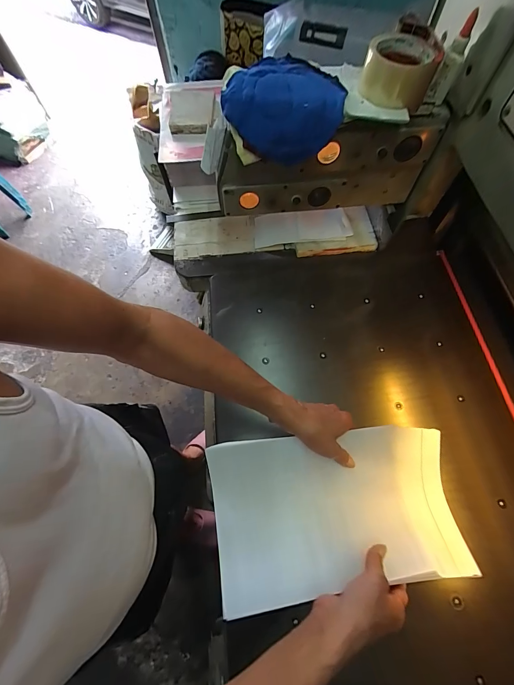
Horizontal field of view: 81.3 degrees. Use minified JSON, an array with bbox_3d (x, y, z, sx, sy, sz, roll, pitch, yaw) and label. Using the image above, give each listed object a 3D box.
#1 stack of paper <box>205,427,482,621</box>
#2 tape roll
[{"bbox_3d":[0.112,0.234,0.430,0.345,0.034,0.202,-8,66,-2],"label":"stack of paper"},{"bbox_3d":[0.204,-0.395,0.439,0.094,0.061,0.091,15,67,8],"label":"tape roll"}]

